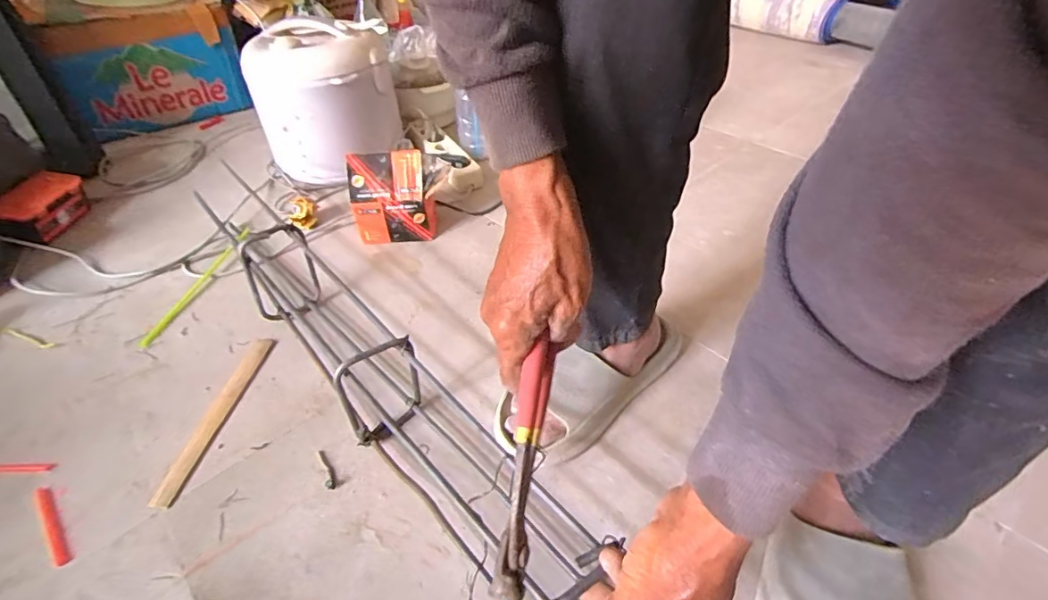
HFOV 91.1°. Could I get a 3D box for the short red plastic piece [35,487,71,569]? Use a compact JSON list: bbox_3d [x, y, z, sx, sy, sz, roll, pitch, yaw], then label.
[{"bbox_3d":[-0.483,0.232,0.526,0.015,0.007,0.113,-35,52,-30],"label":"short red plastic piece"}]

